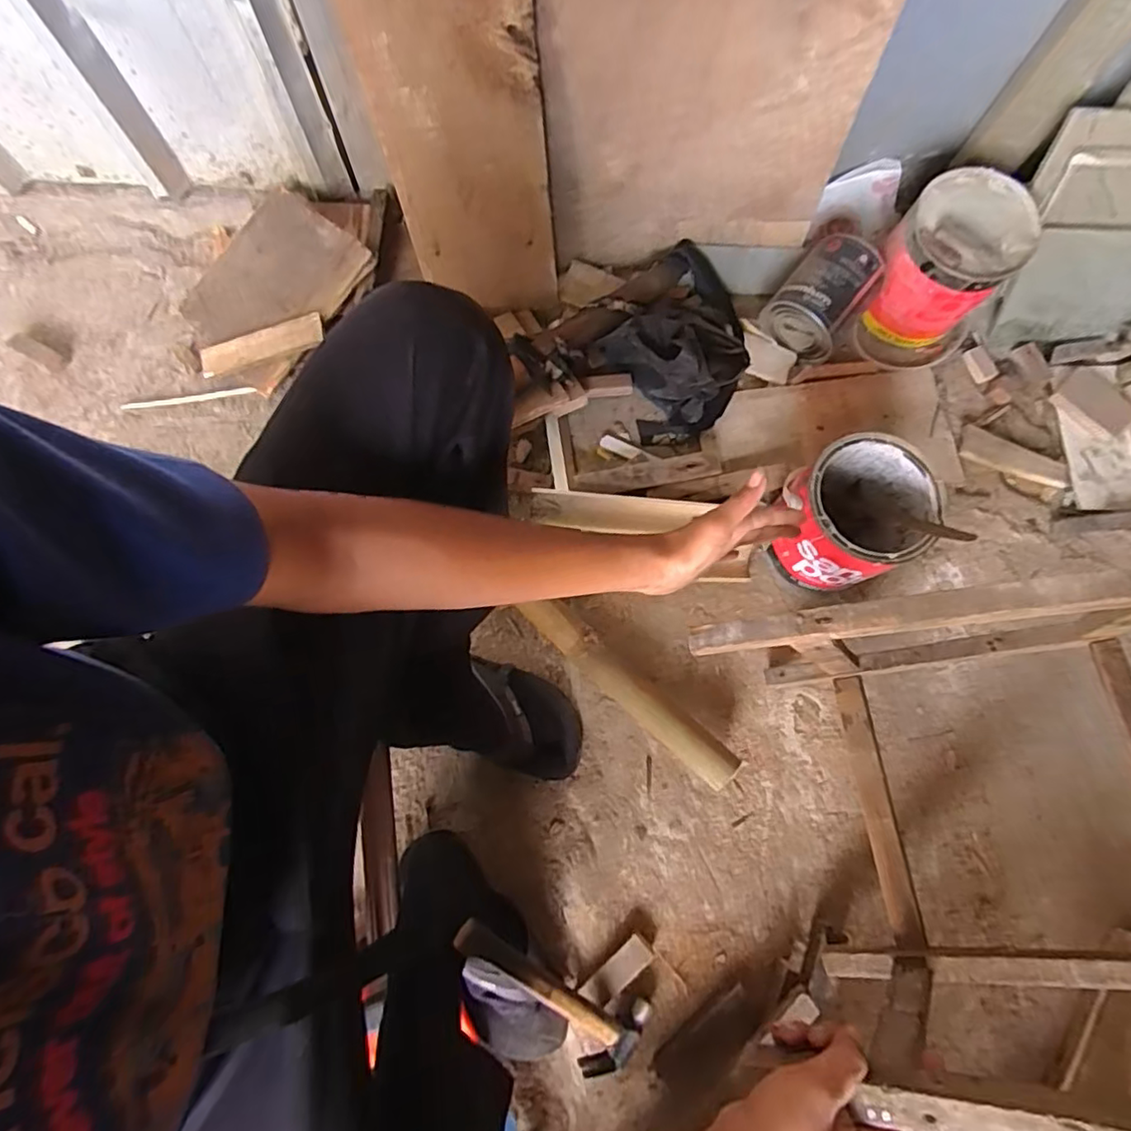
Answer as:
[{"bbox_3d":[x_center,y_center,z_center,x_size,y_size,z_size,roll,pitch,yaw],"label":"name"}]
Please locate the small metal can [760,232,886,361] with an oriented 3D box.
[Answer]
[{"bbox_3d":[0.350,-0.364,0.817,0.111,0.108,0.124,39,80,9],"label":"small metal can"}]

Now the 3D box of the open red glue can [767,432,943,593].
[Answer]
[{"bbox_3d":[0.338,-0.057,0.726,0.158,0.159,0.146,0,77,-2],"label":"open red glue can"}]

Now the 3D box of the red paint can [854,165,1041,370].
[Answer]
[{"bbox_3d":[0.501,-0.389,0.801,0.189,0.145,0.164,-42,80,-9],"label":"red paint can"}]

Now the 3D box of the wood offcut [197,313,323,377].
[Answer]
[{"bbox_3d":[-0.440,-0.315,0.862,0.203,0.010,0.049,-10,76,13],"label":"wood offcut"}]

